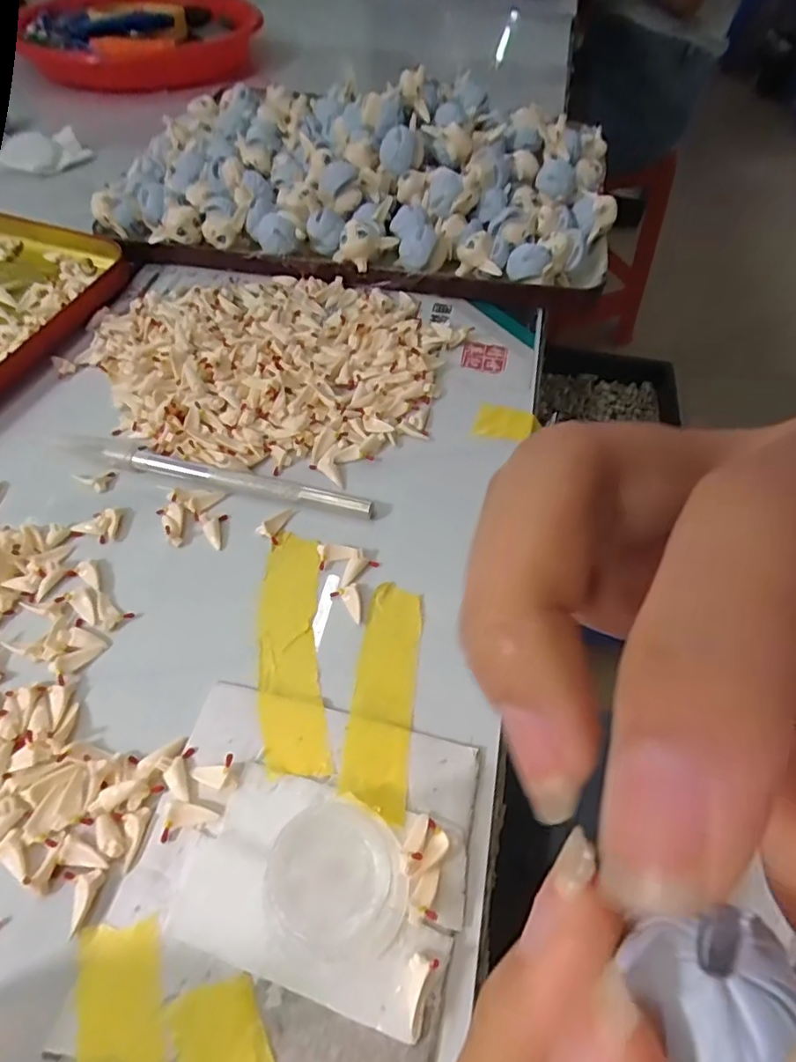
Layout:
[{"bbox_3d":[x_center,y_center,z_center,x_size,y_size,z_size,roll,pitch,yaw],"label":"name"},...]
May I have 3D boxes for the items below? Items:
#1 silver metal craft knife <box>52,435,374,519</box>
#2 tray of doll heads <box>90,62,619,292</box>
[{"bbox_3d":[-0.077,-0.024,0.241,0.136,0.007,0.011,11,54,6],"label":"silver metal craft knife"},{"bbox_3d":[-0.017,-0.238,0.367,0.299,0.046,0.202,8,54,5],"label":"tray of doll heads"}]

